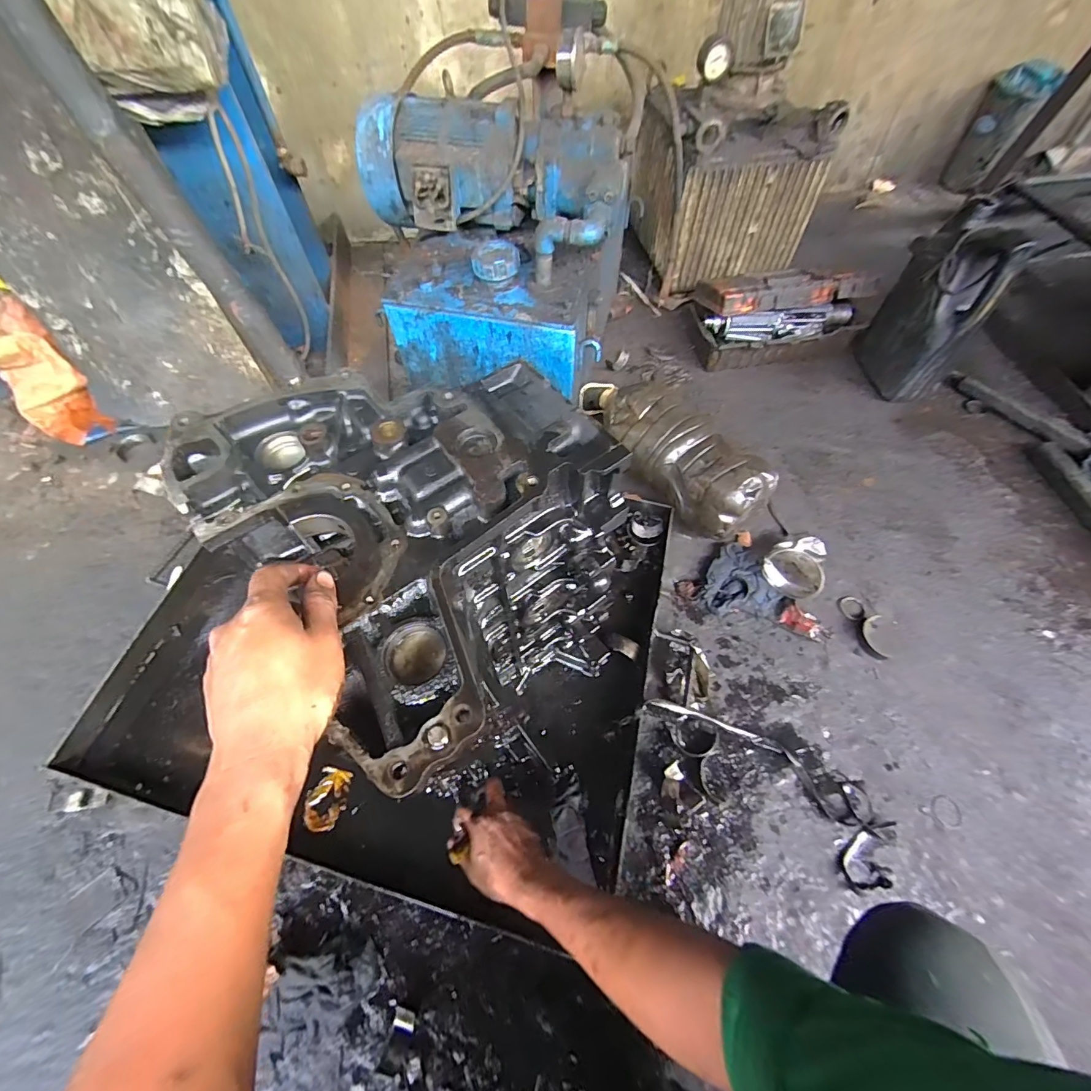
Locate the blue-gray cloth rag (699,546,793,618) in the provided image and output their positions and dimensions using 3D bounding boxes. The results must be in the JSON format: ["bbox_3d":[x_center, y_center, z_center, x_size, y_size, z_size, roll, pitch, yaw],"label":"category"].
[{"bbox_3d":[0.353,0.059,0.856,0.143,0.024,0.135,2,62,0],"label":"blue-gray cloth rag"}]

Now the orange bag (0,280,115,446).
[{"bbox_3d":[-1.138,-0.394,1.029,0.171,0.106,0.377,-35,106,-18],"label":"orange bag"}]

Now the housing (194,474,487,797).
[{"bbox_3d":[-0.142,0.049,0.351,0.118,0.042,0.269,-34,63,-18],"label":"housing"}]

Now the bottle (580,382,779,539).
[{"bbox_3d":[0.221,-0.197,0.915,0.140,0.151,0.433,-31,63,-17],"label":"bottle"}]

